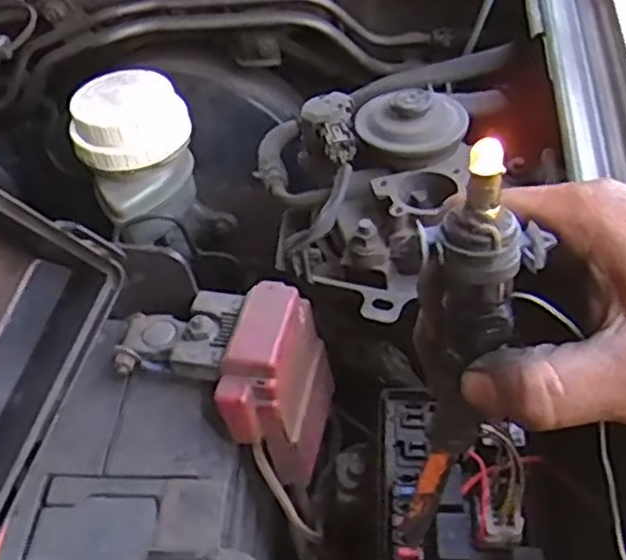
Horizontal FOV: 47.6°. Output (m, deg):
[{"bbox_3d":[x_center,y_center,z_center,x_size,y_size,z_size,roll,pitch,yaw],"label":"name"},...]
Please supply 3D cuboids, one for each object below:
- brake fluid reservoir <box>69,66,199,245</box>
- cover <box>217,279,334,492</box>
[{"bbox_3d":[-0.124,-0.088,0.515,0.081,0.091,0.088,-18,47,-13],"label":"brake fluid reservoir"},{"bbox_3d":[-0.018,0.062,0.391,0.038,0.103,0.073,7,47,12],"label":"cover"}]

